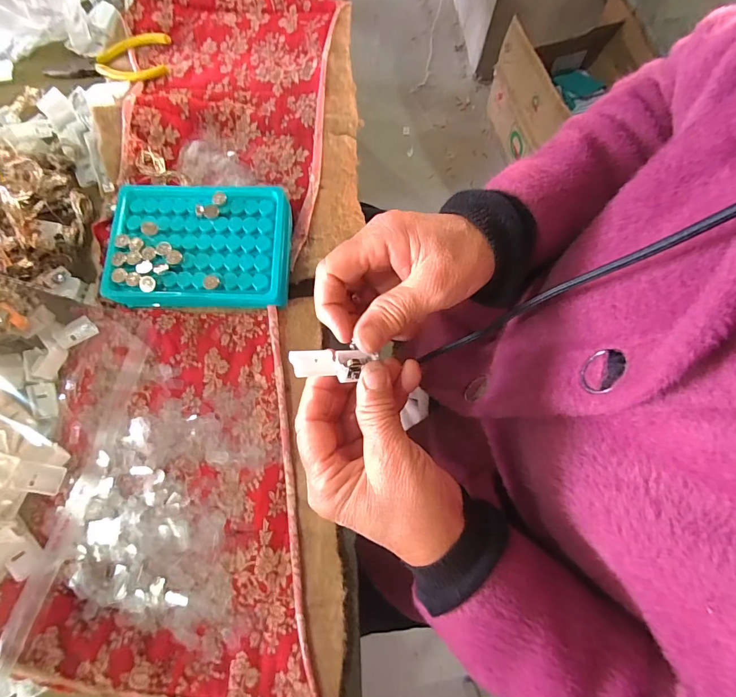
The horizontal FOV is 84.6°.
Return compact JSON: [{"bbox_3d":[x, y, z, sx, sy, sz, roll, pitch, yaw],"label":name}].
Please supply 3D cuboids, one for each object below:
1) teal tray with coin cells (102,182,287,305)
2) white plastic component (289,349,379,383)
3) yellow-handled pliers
[{"bbox_3d":[-0.131,-0.080,0.326,0.137,0.033,0.095,1,76,1],"label":"teal tray with coin cells"},{"bbox_3d":[-0.022,0.009,0.248,0.051,0.010,0.019,-1,75,-22],"label":"white plastic component"},{"bbox_3d":[-0.253,-0.275,0.391,0.121,0.014,0.048,-5,76,0],"label":"yellow-handled pliers"}]

